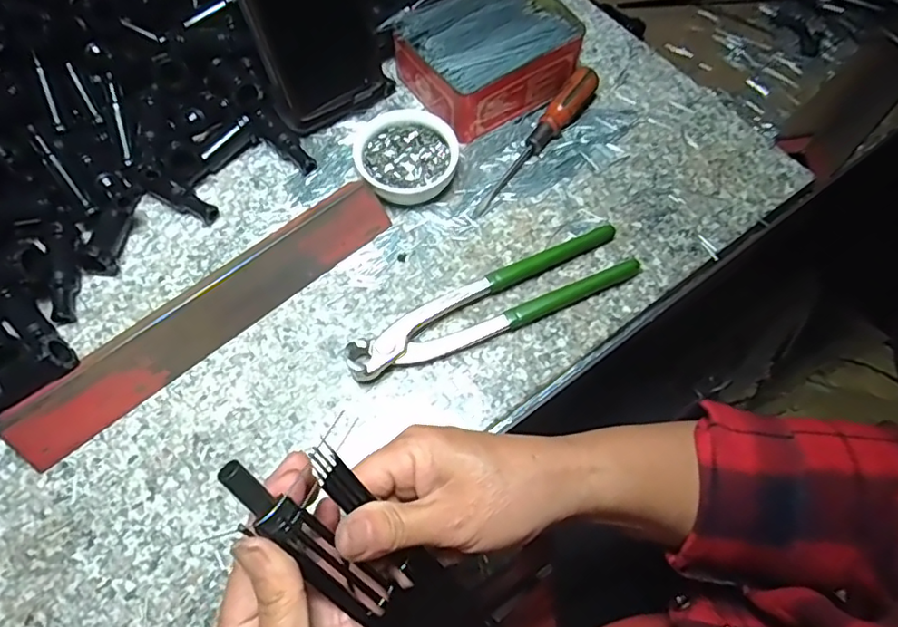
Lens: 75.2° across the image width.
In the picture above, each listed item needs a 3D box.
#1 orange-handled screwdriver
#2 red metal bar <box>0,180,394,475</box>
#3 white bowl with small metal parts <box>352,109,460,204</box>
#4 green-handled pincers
[{"bbox_3d":[0.064,-0.129,0.432,0.021,0.023,0.149,35,69,15],"label":"orange-handled screwdriver"},{"bbox_3d":[-0.148,-0.002,0.369,0.256,0.029,0.036,-39,70,-17],"label":"red metal bar"},{"bbox_3d":[-0.030,-0.113,0.422,0.072,0.024,0.071,0,64,0],"label":"white bowl with small metal parts"},{"bbox_3d":[0.029,-0.007,0.380,0.199,0.017,0.040,-23,66,-11],"label":"green-handled pincers"}]

